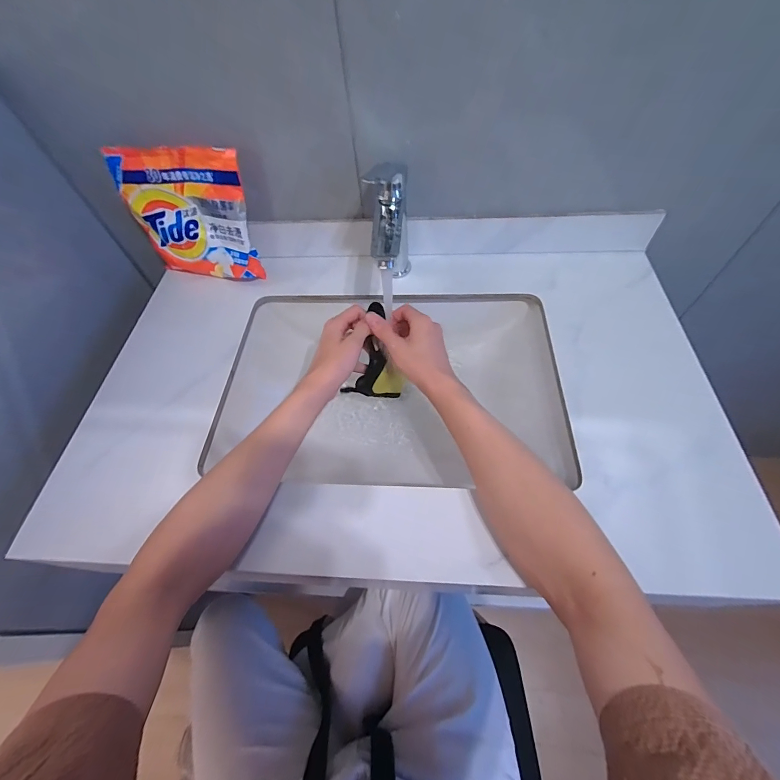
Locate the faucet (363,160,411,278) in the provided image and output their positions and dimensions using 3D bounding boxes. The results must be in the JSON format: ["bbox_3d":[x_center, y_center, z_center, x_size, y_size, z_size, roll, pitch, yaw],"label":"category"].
[{"bbox_3d":[0.005,-0.195,0.503,0.046,0.150,0.153,-3,58,3],"label":"faucet"}]

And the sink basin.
[{"bbox_3d":[0.022,-0.011,0.557,0.415,0.118,0.313,3,58,6],"label":"sink basin"}]

